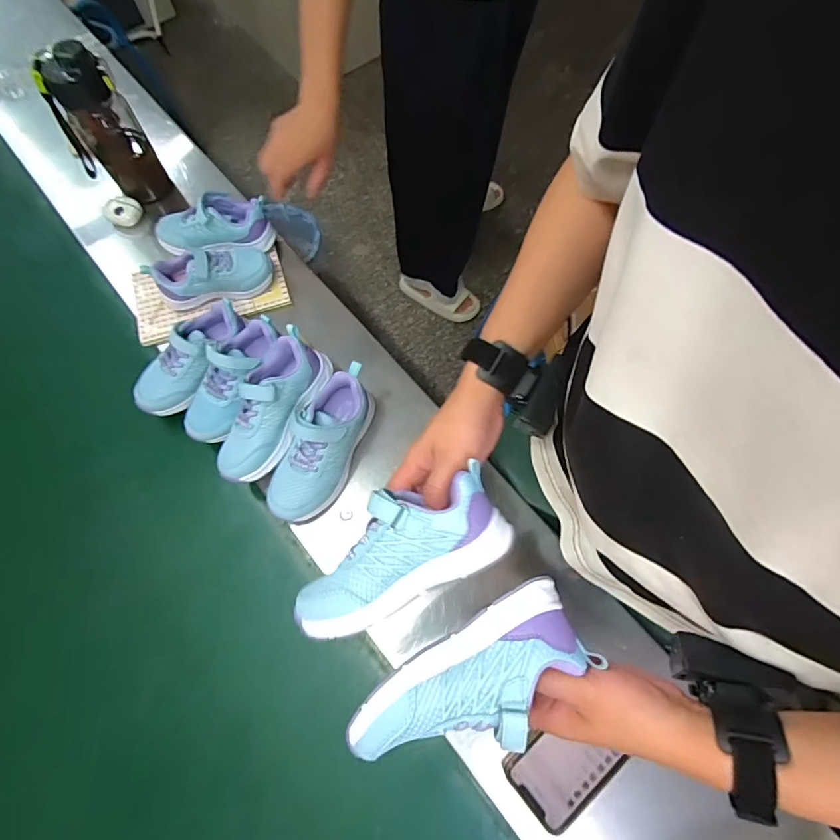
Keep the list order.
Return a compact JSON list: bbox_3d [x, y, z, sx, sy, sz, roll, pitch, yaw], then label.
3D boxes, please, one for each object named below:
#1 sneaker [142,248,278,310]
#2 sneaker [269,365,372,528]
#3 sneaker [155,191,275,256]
[{"bbox_3d":[-0.284,-0.200,0.633,0.152,0.054,0.052,-15,71,-7],"label":"sneaker"},{"bbox_3d":[-0.114,0.029,0.551,0.075,0.079,0.187,18,70,5],"label":"sneaker"},{"bbox_3d":[-0.295,-0.278,0.660,0.155,0.059,0.059,-10,70,-5],"label":"sneaker"}]

